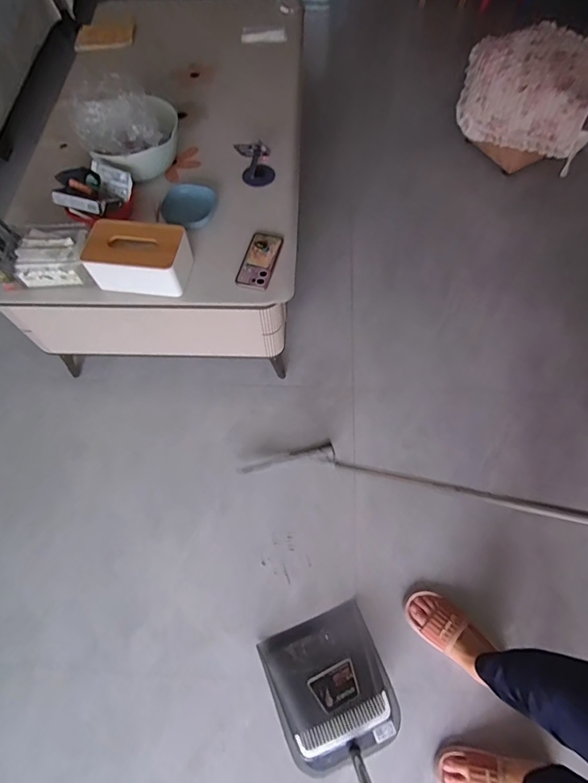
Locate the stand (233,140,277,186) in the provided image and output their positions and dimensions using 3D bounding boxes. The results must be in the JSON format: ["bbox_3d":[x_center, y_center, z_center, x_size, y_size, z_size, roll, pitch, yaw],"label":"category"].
[{"bbox_3d":[-0.104,-0.621,1.132,0.097,0.091,0.108,-12,64,-4],"label":"stand"}]

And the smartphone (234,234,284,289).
[{"bbox_3d":[-0.083,-0.317,1.012,0.080,0.015,0.165,13,65,8],"label":"smartphone"}]

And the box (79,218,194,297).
[{"bbox_3d":[-0.349,-0.306,0.959,0.217,0.100,0.135,5,64,4],"label":"box"}]

